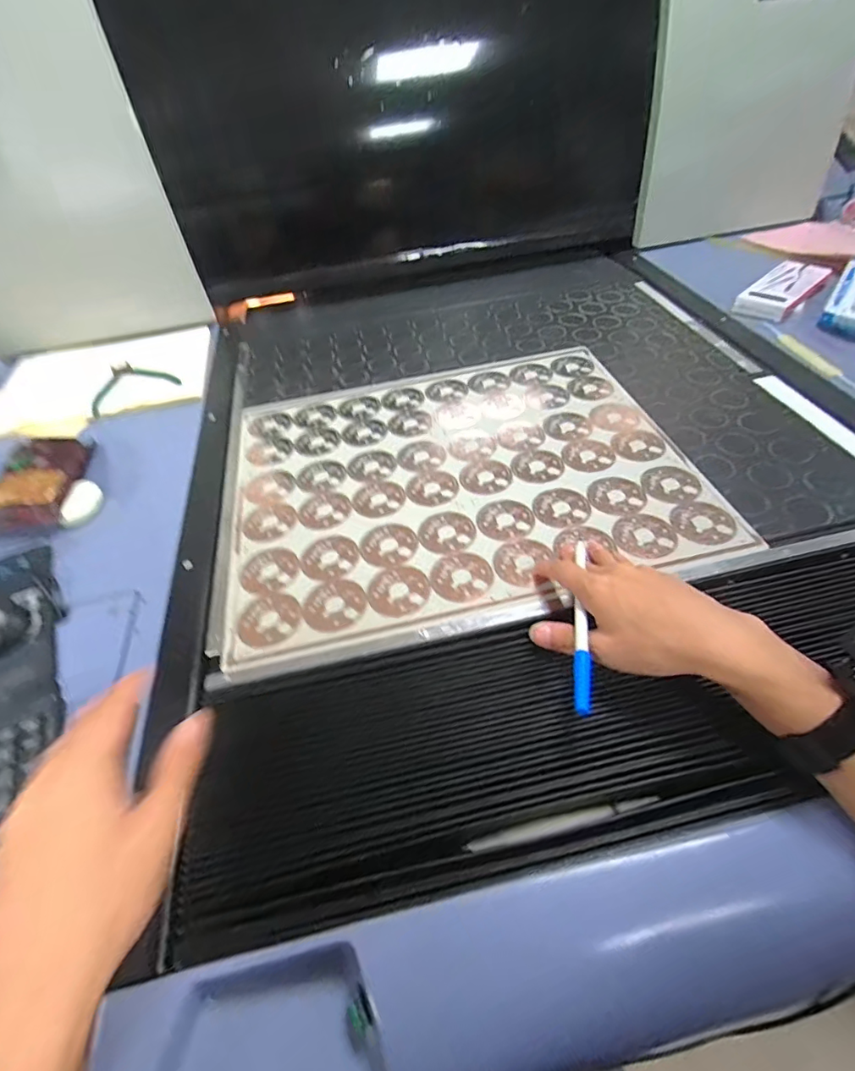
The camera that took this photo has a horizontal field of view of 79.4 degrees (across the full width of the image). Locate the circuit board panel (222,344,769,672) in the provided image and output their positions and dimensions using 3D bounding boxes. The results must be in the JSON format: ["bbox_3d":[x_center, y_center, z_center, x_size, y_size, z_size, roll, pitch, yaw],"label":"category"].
[{"bbox_3d":[0.027,-0.079,0.591,0.489,0.007,0.412,-13,48,-5],"label":"circuit board panel"}]

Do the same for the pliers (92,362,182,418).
[{"bbox_3d":[-0.450,-0.233,0.783,0.125,0.015,0.122,-27,51,-19],"label":"pliers"}]

